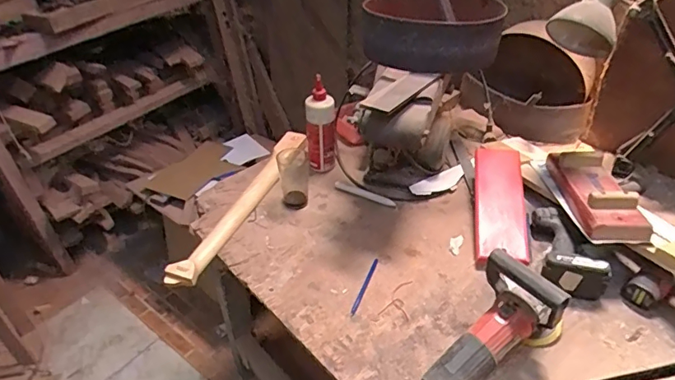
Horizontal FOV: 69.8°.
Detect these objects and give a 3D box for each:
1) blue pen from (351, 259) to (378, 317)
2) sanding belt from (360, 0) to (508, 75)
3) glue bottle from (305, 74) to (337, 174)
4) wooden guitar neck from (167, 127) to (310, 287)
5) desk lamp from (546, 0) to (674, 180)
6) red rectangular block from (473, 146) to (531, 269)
[{"bbox_3d":[0.052,0.180,0.908,0.010,0.005,0.140,12,42,21],"label":"blue pen"},{"bbox_3d":[0.197,-0.355,1.053,0.269,0.111,0.276,3,39,7],"label":"sanding belt"},{"bbox_3d":[-0.038,-0.140,1.137,0.070,0.215,0.074,-4,39,-1],"label":"glue bottle"},{"bbox_3d":[-0.209,0.019,1.101,0.067,0.042,0.526,15,43,21],"label":"wooden guitar neck"},{"bbox_3d":[0.587,-0.220,0.953,0.207,0.427,0.123,-18,29,34],"label":"desk lamp"},{"bbox_3d":[0.336,0.027,0.995,0.098,0.033,0.282,4,53,11],"label":"red rectangular block"}]

